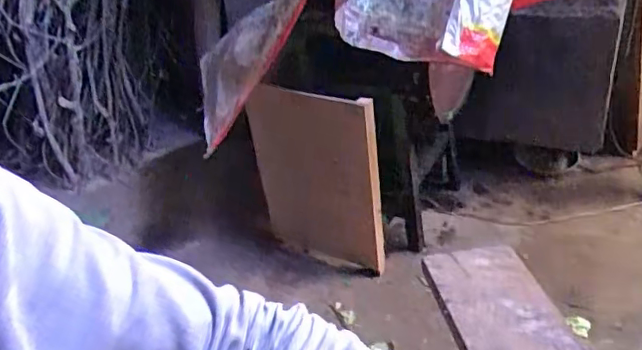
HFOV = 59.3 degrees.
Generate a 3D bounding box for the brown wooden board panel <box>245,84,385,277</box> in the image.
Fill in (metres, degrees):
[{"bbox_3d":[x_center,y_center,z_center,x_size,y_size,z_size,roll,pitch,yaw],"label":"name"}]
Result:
[{"bbox_3d":[-0.021,0.017,1.442,0.370,0.489,0.046,7,34,26],"label":"brown wooden board panel"}]

